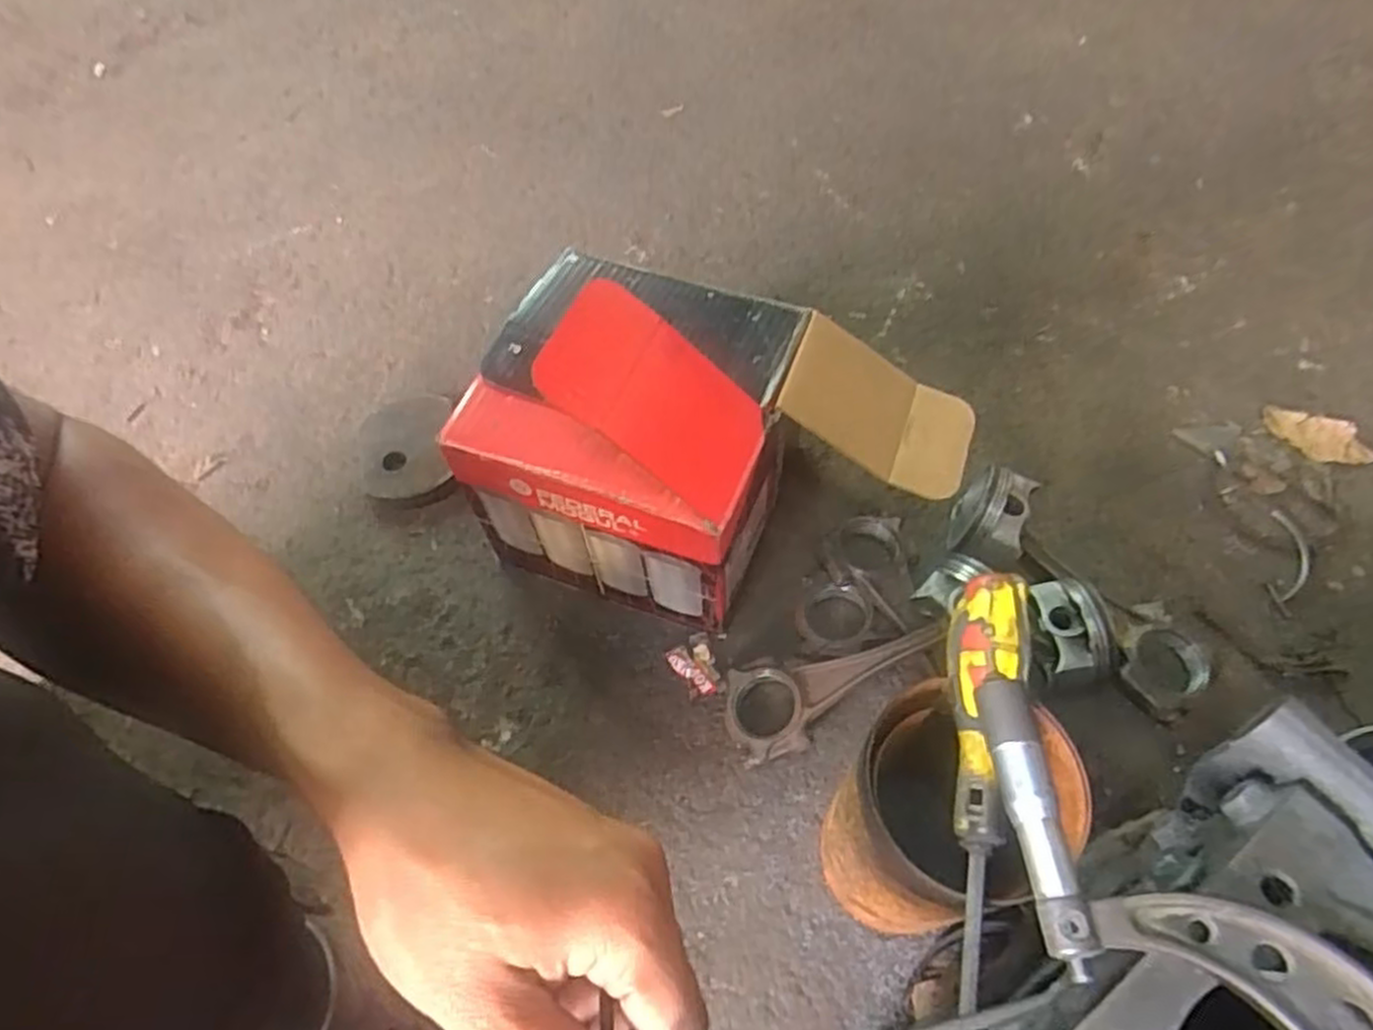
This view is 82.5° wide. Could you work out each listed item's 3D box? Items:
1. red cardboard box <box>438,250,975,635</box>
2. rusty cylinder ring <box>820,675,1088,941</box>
[{"bbox_3d":[0.021,-0.051,0.545,0.318,0.231,0.200,19,61,15],"label":"red cardboard box"},{"bbox_3d":[0.132,0.163,0.427,0.109,0.192,0.091,-34,62,-16],"label":"rusty cylinder ring"}]

